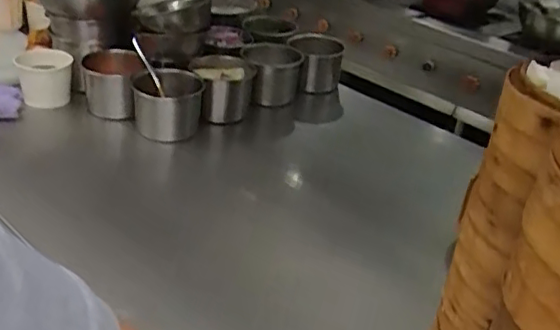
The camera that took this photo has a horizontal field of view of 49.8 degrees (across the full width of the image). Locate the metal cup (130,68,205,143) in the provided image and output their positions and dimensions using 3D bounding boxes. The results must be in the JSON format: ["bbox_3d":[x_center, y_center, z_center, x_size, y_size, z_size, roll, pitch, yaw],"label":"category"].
[{"bbox_3d":[-0.190,-0.102,1.016,0.113,0.086,0.113,5,30,-3],"label":"metal cup"}]

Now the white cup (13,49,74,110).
[{"bbox_3d":[-0.415,-0.157,1.069,0.087,0.082,0.083,5,30,-3],"label":"white cup"}]

